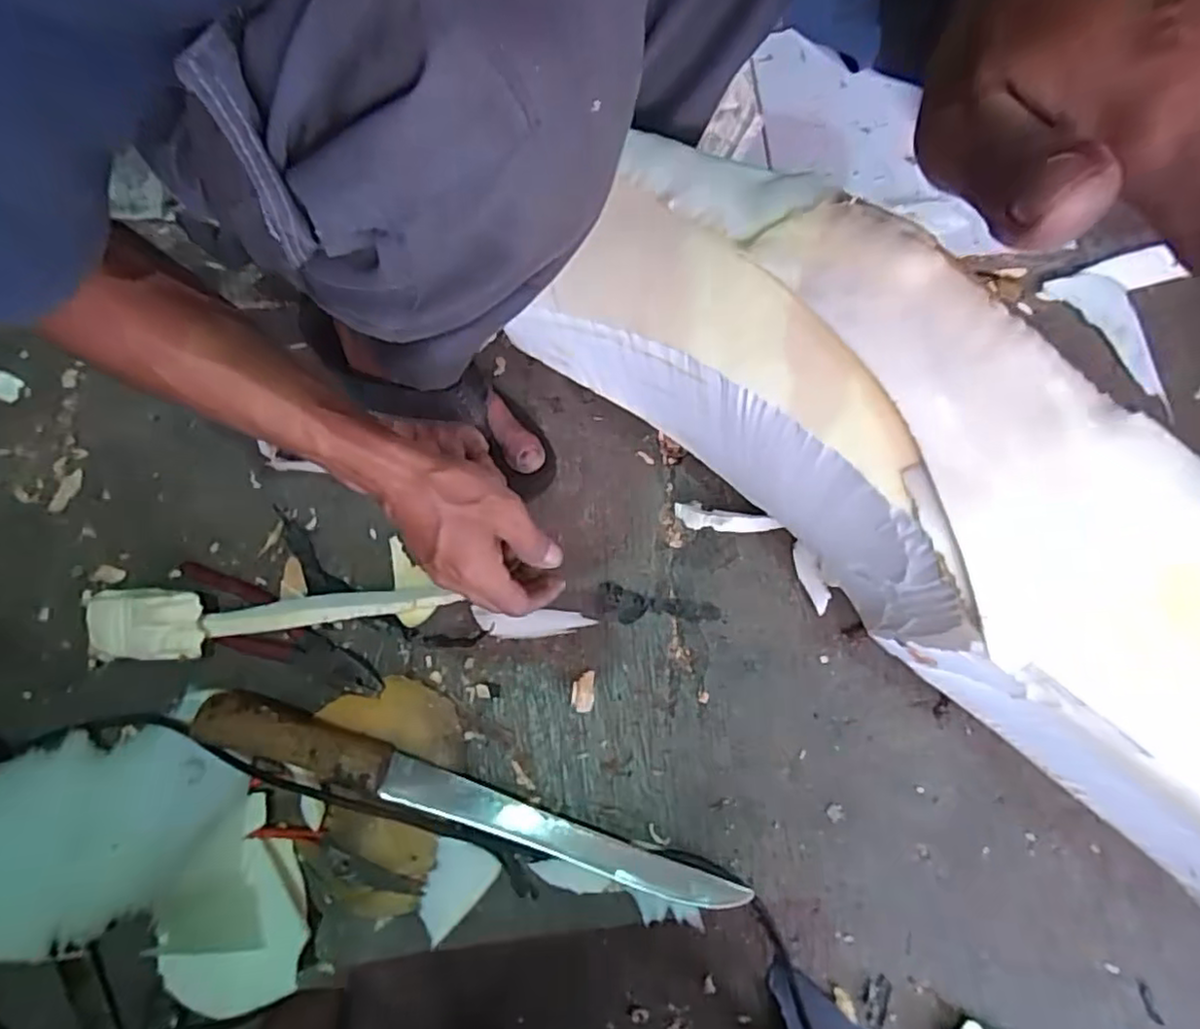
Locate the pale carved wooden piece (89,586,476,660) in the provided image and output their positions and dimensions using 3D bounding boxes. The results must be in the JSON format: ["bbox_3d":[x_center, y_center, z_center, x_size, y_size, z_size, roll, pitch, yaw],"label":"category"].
[{"bbox_3d":[-0.267,0.087,0.524,0.282,0.039,0.053,0,76,-1],"label":"pale carved wooden piece"}]

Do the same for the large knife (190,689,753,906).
[{"bbox_3d":[-0.095,0.222,0.495,0.431,0.049,0.043,19,76,3],"label":"large knife"}]

